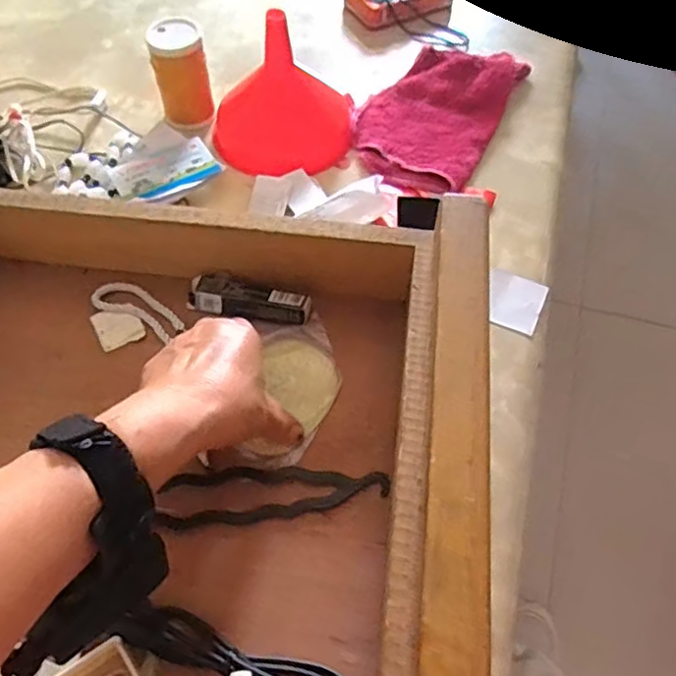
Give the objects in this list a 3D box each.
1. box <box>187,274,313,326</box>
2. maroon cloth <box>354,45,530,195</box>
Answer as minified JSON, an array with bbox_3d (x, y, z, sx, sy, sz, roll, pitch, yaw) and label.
[{"bbox_3d":[-0.068,-0.027,0.478,0.093,0.021,0.025,11,58,6],"label":"box"},{"bbox_3d":[0.096,-0.230,0.622,0.124,0.027,0.206,23,60,13],"label":"maroon cloth"}]

